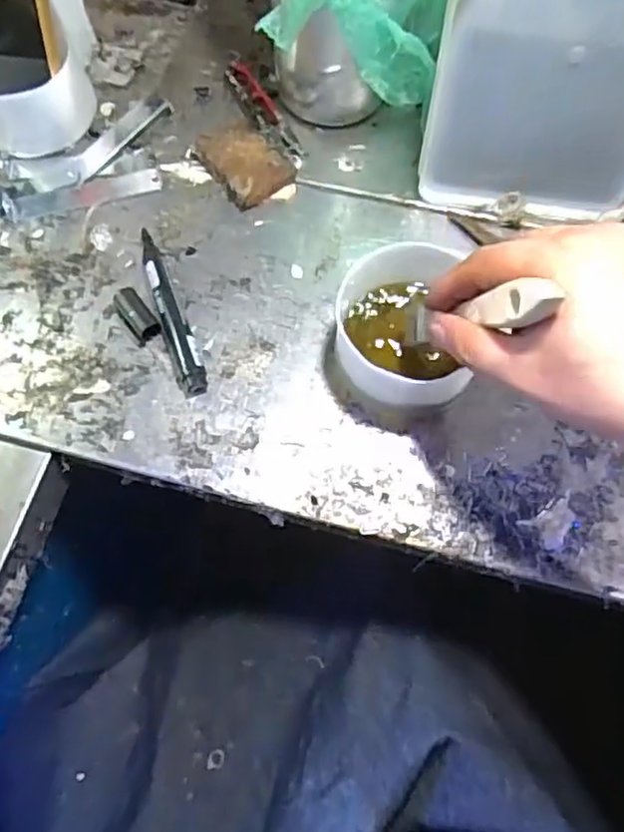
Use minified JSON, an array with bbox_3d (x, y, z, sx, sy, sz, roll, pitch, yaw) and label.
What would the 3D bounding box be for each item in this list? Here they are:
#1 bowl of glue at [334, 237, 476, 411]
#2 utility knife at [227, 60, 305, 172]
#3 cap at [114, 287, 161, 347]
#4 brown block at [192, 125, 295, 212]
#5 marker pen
[{"bbox_3d":[0.057,-0.055,0.407,0.080,0.063,0.073,-1,68,2],"label":"bowl of glue"},{"bbox_3d":[-0.037,-0.229,0.506,0.023,0.011,0.106,-24,69,-7],"label":"utility knife"},{"bbox_3d":[-0.116,-0.066,0.439,0.018,0.015,0.037,-35,71,-11],"label":"cap"},{"bbox_3d":[-0.048,-0.184,0.483,0.051,0.015,0.066,-37,72,-12],"label":"brown block"},{"bbox_3d":[-0.096,-0.071,0.439,0.018,0.016,0.125,-21,69,-6],"label":"marker pen"}]

